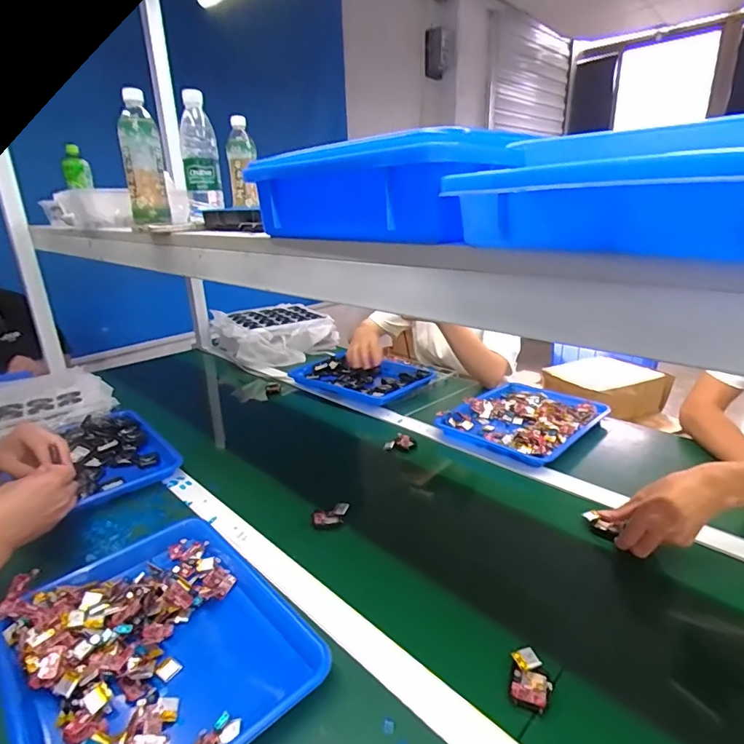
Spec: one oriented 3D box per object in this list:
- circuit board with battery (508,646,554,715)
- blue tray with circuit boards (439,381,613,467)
[{"bbox_3d":[0.155,0.301,0.455,0.037,0.014,0.058,5,20,20],"label":"circuit board with battery"},{"bbox_3d":[0.322,0.095,0.979,0.247,0.033,0.304,15,26,42],"label":"blue tray with circuit boards"}]

